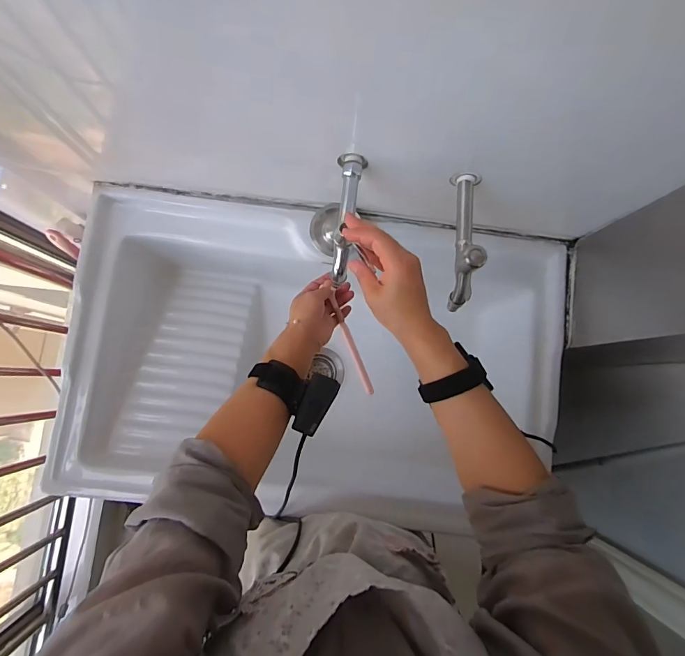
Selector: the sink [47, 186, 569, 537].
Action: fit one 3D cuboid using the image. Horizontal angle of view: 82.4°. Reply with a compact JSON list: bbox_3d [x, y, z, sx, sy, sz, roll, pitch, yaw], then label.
[{"bbox_3d":[-0.046,0.060,0.729,0.801,0.204,0.498,8,82,-2],"label":"sink"}]

